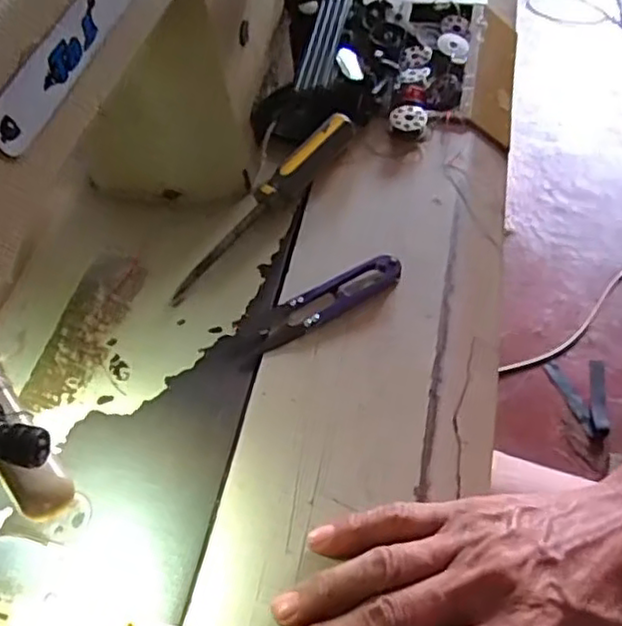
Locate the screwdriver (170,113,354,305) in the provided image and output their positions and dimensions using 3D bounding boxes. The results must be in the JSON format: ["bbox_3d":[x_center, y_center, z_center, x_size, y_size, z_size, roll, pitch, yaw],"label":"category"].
[{"bbox_3d":[-0.026,-0.069,0.417,0.018,0.022,0.164,32,62,24],"label":"screwdriver"}]

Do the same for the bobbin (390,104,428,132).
[{"bbox_3d":[0.066,-0.132,0.460,0.025,0.010,0.020,6,55,9],"label":"bobbin"}]

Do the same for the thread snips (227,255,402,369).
[{"bbox_3d":[0.003,-0.004,0.381,0.106,0.010,0.024,-25,56,-14],"label":"thread snips"}]

